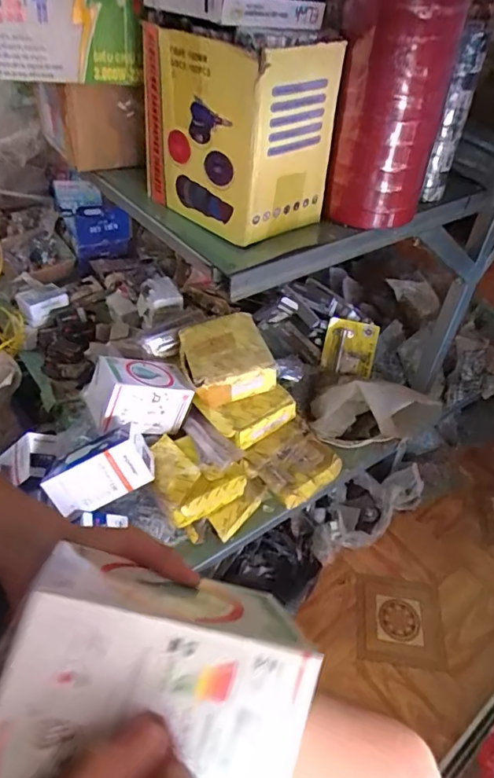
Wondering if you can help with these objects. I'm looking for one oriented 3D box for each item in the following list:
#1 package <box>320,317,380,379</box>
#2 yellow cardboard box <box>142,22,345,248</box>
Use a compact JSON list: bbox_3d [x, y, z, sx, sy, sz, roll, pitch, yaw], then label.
[{"bbox_3d":[0.220,-0.088,1.070,0.110,0.114,0.024,12,3,1],"label":"package"},{"bbox_3d":[-0.011,-0.271,0.521,0.116,0.167,0.169,-33,55,-29],"label":"yellow cardboard box"}]

